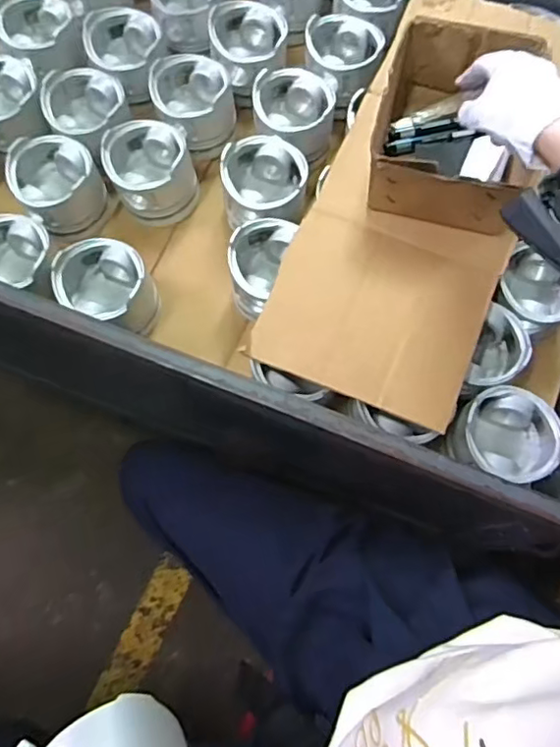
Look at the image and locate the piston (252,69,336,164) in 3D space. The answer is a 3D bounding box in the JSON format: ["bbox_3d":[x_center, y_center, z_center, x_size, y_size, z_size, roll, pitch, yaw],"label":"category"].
[{"bbox_3d":[0.014,-0.342,0.782,0.102,0.087,0.098,0,71,-1],"label":"piston"}]

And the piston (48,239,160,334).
[{"bbox_3d":[-0.204,-0.099,0.702,0.100,0.083,0.102,0,71,-1],"label":"piston"}]

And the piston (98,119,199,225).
[{"bbox_3d":[-0.165,-0.258,0.763,0.103,0.093,0.100,0,71,-1],"label":"piston"}]

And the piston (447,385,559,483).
[{"bbox_3d":[0.245,0.074,0.646,0.108,0.063,0.106,-40,76,-14],"label":"piston"}]

